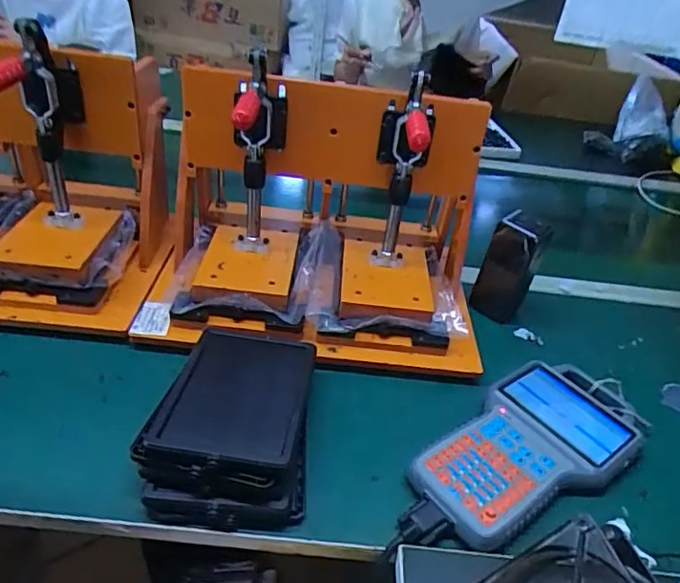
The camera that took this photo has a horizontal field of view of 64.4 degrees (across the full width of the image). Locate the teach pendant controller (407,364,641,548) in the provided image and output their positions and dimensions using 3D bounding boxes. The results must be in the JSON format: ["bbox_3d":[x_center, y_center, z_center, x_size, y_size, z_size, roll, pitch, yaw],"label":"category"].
[{"bbox_3d":[0.180,0.147,0.512,0.247,0.026,0.125,-21,44,-34],"label":"teach pendant controller"}]

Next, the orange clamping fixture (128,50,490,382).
[{"bbox_3d":[-0.027,-0.089,0.603,0.369,0.258,0.241,5,35,-5],"label":"orange clamping fixture"}]

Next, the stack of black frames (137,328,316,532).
[{"bbox_3d":[-0.096,0.108,0.494,0.136,0.052,0.201,5,35,-4],"label":"stack of black frames"}]

